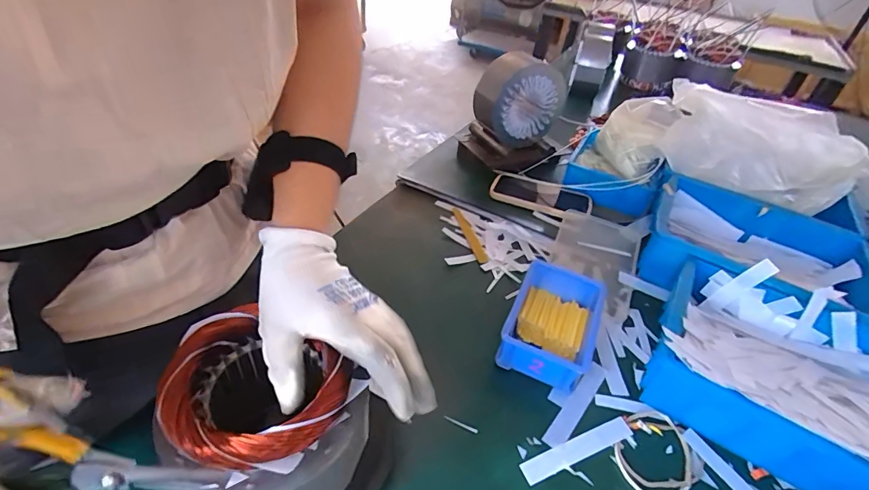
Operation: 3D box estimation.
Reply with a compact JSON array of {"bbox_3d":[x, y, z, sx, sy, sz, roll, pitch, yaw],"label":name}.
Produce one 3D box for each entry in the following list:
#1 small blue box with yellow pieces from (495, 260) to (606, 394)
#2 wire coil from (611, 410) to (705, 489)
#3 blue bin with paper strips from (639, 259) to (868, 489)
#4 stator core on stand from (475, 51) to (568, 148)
[{"bbox_3d":[0.144,0.094,0.525,0.101,0.054,0.153,21,42,15],"label":"small blue box with yellow pieces"},{"bbox_3d":[0.223,0.206,0.437,0.085,0.012,0.079,5,41,-4],"label":"wire coil"},{"bbox_3d":[0.378,0.149,0.457,0.273,0.105,0.222,27,44,21],"label":"blue bin with paper strips"},{"bbox_3d":[0.155,-0.269,0.806,0.151,0.138,0.088,-15,45,-24],"label":"stator core on stand"}]

